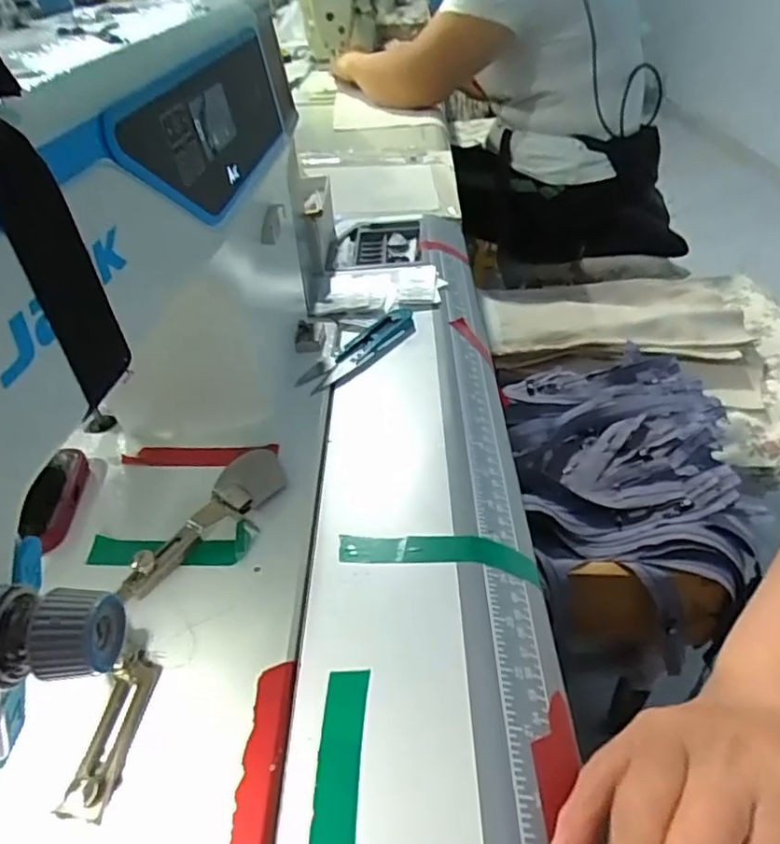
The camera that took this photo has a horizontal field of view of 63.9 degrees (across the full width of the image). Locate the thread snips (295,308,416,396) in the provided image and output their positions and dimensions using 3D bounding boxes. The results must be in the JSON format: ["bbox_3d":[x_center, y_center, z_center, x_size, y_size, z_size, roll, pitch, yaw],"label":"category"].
[{"bbox_3d":[-0.021,-0.053,0.466,0.030,0.012,0.113,26,48,34],"label":"thread snips"}]

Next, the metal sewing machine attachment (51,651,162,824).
[{"bbox_3d":[-0.113,0.125,0.256,0.018,0.004,0.065,-1,38,6],"label":"metal sewing machine attachment"}]

